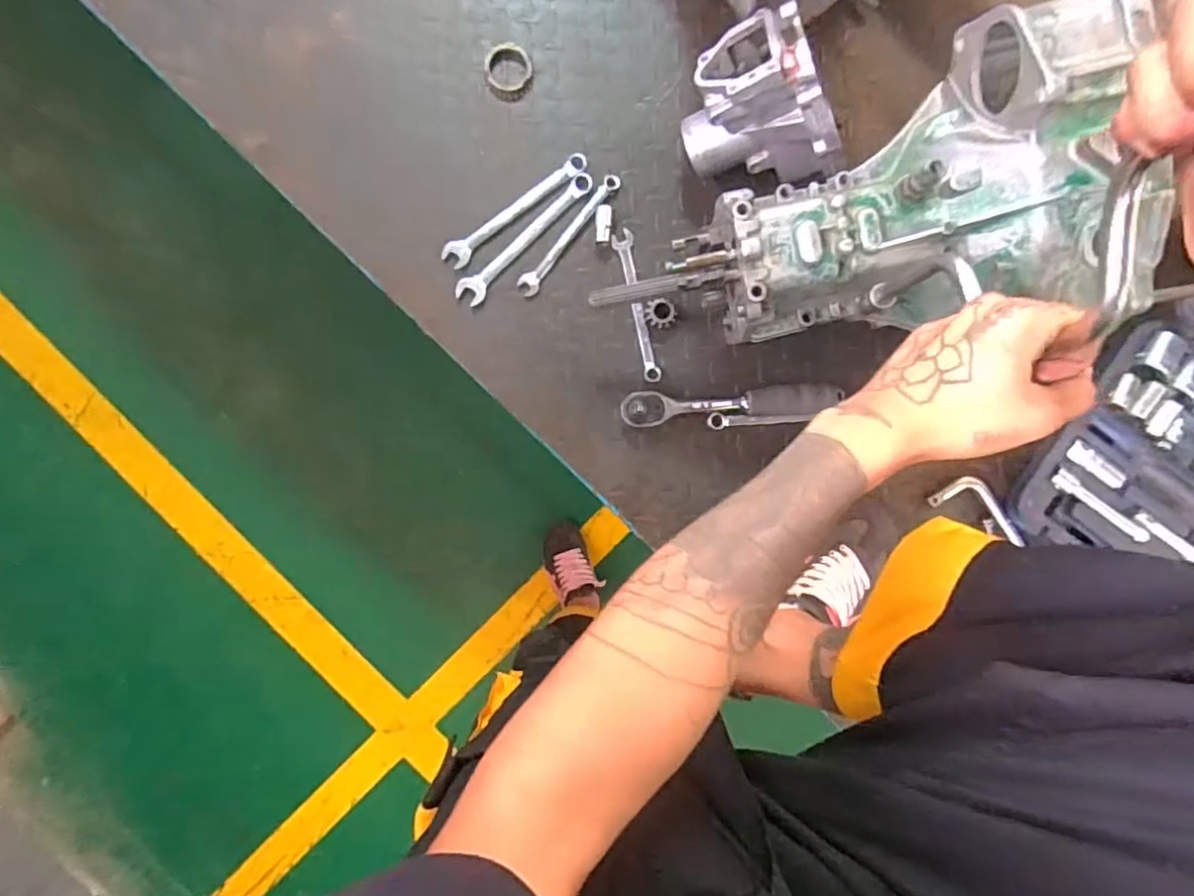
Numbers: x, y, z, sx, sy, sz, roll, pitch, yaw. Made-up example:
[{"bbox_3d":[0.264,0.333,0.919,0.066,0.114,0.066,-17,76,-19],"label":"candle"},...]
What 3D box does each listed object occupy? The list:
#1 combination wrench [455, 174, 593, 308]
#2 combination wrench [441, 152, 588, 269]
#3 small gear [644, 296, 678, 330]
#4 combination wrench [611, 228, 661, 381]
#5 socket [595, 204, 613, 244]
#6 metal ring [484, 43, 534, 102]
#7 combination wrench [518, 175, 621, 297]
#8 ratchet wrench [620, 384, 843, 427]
[{"bbox_3d":[-0.080,-0.233,0.687,0.029,0.006,0.192,44,89,-2],"label":"combination wrench"},{"bbox_3d":[-0.091,-0.264,0.685,0.186,0.007,0.029,-38,92,-1],"label":"combination wrench"},{"bbox_3d":[0.071,-0.150,0.691,0.032,0.018,0.033,0,91,-2],"label":"small gear"},{"bbox_3d":[0.046,-0.159,0.695,0.023,0.010,0.170,-14,92,-2],"label":"combination wrench"},{"bbox_3d":[0.007,-0.249,0.688,0.017,0.012,0.041,4,91,-2],"label":"socket"},{"bbox_3d":[-0.098,-0.414,0.685,0.053,0.014,0.055,0,91,-2],"label":"metal ring"},{"bbox_3d":[-0.031,-0.238,0.688,0.022,0.007,0.162,38,89,-3],"label":"combination wrench"},{"bbox_3d":[0.145,-0.049,0.686,0.233,0.042,0.035,-4,91,-2],"label":"ratchet wrench"}]

